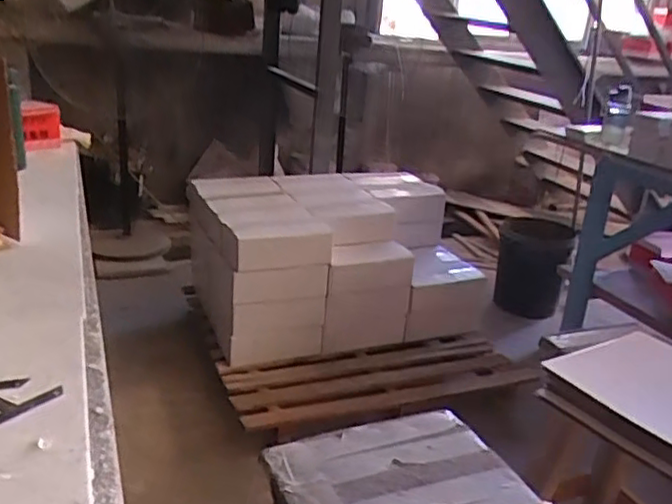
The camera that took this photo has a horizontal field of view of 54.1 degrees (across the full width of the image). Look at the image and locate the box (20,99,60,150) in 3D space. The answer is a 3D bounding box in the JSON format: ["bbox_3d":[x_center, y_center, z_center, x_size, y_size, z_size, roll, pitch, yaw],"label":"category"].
[{"bbox_3d":[-0.727,-0.312,1.614,0.094,0.116,0.056,-2,22,-15],"label":"box"}]

